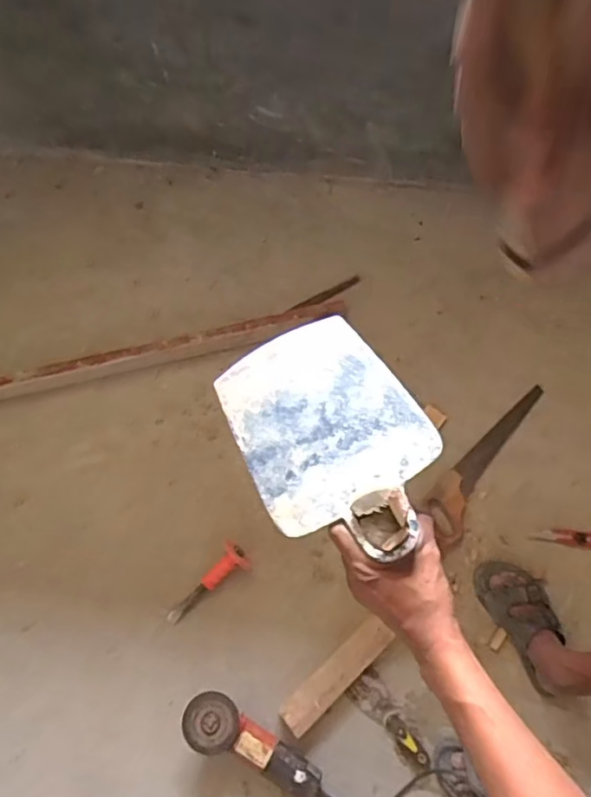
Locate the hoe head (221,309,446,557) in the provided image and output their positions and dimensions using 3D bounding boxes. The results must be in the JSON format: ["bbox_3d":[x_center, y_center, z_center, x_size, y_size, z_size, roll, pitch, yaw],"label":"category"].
[{"bbox_3d":[0.035,0.039,0.577,0.169,0.060,0.257,-28,53,-3],"label":"hoe head"}]

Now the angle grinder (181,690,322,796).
[{"bbox_3d":[-0.081,0.647,1.041,0.276,0.088,0.095,35,76,12],"label":"angle grinder"}]

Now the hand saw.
[{"bbox_3d":[0.405,0.119,1.235,0.099,0.026,0.407,32,74,10],"label":"hand saw"}]

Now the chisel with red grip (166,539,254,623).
[{"bbox_3d":[-0.184,0.376,1.153,0.205,0.060,0.072,-40,76,-12],"label":"chisel with red grip"}]

